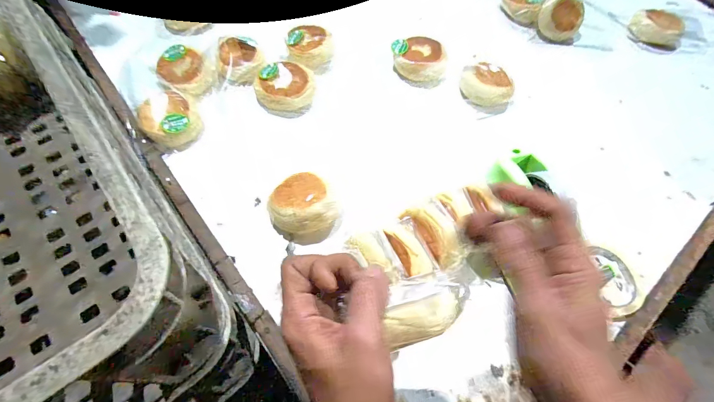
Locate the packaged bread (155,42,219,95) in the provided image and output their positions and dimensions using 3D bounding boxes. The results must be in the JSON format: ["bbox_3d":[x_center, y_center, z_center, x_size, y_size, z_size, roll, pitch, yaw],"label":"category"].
[{"bbox_3d":[-0.281,-0.211,0.592,0.087,0.043,0.108,-30,66,-19],"label":"packaged bread"}]

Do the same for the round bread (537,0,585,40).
[{"bbox_3d":[0.411,-0.371,0.711,0.081,0.067,0.075,2,60,-3],"label":"round bread"}]

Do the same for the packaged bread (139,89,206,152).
[{"bbox_3d":[-0.284,-0.122,0.539,0.085,0.040,0.098,-25,65,-17],"label":"packaged bread"}]

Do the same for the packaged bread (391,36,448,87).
[{"bbox_3d":[0.109,-0.250,0.637,0.101,0.051,0.076,7,60,0],"label":"packaged bread"}]

